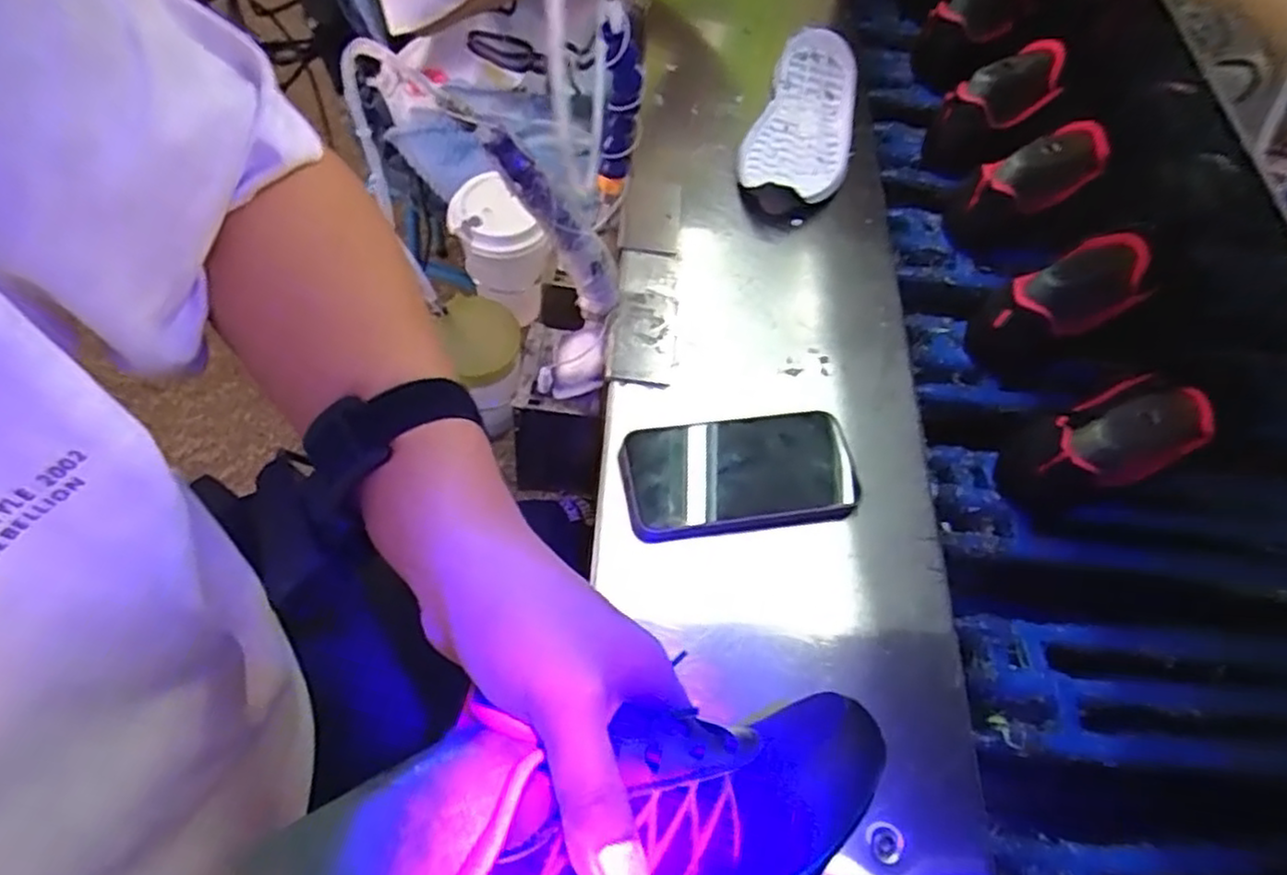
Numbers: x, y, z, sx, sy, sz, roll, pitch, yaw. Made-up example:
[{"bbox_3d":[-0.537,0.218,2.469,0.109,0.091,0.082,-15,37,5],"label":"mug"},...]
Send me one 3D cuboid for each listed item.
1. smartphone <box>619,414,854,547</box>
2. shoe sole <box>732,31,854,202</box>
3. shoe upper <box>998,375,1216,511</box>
[{"bbox_3d":[0.067,0.025,0.498,0.160,0.017,0.079,-6,65,-10],"label":"smartphone"},{"bbox_3d":[0.163,-0.319,0.704,0.094,0.026,0.255,17,62,10],"label":"shoe sole"},{"bbox_3d":[0.339,-0.004,0.515,0.109,0.059,0.062,-19,62,-10],"label":"shoe upper"}]

